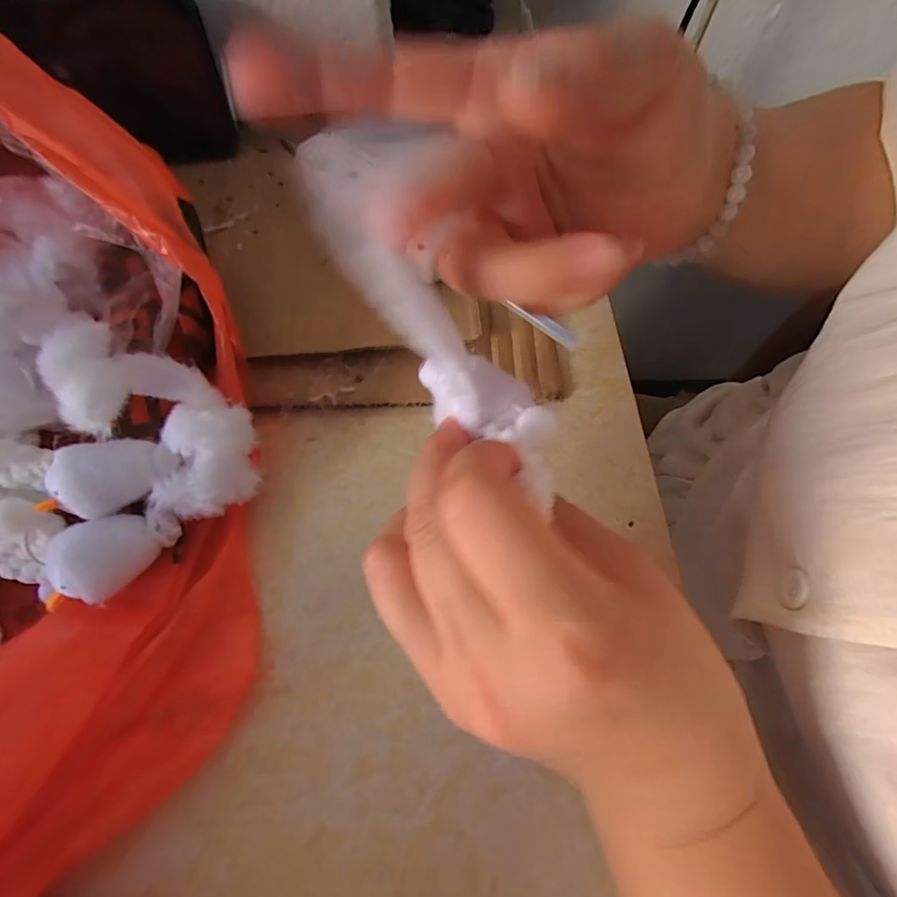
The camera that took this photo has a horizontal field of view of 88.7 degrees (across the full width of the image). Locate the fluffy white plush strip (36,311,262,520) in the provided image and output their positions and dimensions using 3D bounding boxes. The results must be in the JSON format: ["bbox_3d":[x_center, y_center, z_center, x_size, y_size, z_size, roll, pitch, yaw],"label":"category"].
[{"bbox_3d":[-0.117,-0.014,0.179,0.096,0.035,0.058,45,72,-9],"label":"fluffy white plush strip"}]

